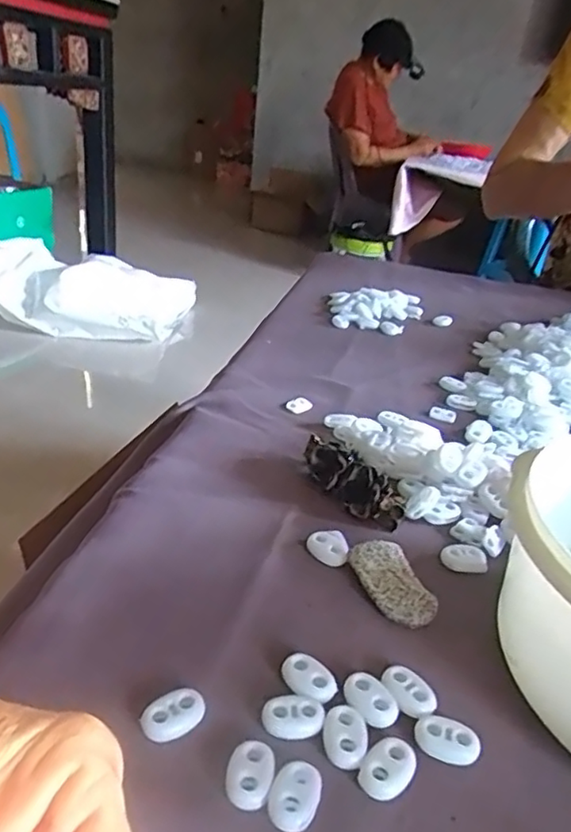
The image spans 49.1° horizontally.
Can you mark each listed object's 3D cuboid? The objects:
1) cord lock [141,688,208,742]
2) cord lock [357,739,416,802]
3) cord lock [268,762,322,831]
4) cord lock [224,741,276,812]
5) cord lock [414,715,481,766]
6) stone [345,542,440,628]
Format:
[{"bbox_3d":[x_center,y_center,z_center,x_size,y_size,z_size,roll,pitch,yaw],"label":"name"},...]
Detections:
[{"bbox_3d":[-0.040,0.106,0.221,0.023,0.007,0.014,-10,31,-26],"label":"cord lock"},{"bbox_3d":[0.035,0.119,0.211,0.020,0.007,0.014,-19,36,-38],"label":"cord lock"},{"bbox_3d":[0.003,0.122,0.200,0.015,0.007,0.020,17,30,20],"label":"cord lock"},{"bbox_3d":[-0.011,0.118,0.205,0.015,0.006,0.019,5,28,-1],"label":"cord lock"},{"bbox_3d":[0.057,0.115,0.222,0.022,0.004,0.013,14,29,17],"label":"cord lock"},{"bbox_3d":[0.050,0.077,0.288,0.026,0.014,0.042,-7,30,-21],"label":"stone"}]

